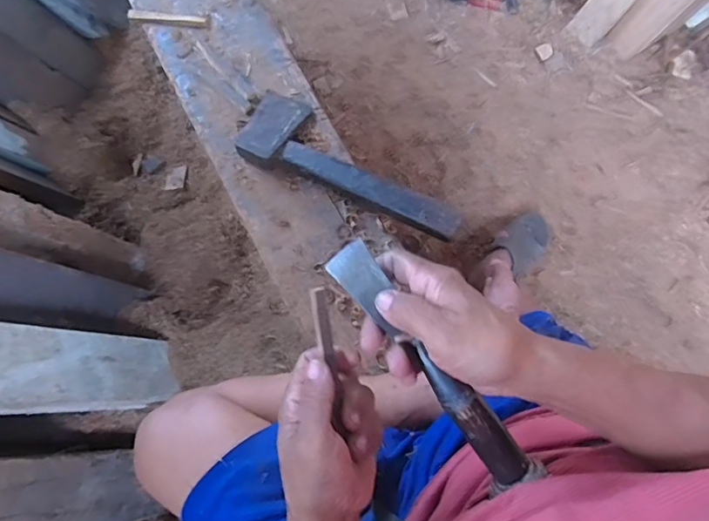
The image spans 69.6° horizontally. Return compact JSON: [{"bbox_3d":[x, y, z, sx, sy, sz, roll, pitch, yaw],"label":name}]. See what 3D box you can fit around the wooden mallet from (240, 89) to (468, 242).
[{"bbox_3d":[-0.003,-0.135,0.696,0.322,0.052,0.110,26,80,5],"label":"wooden mallet"}]

